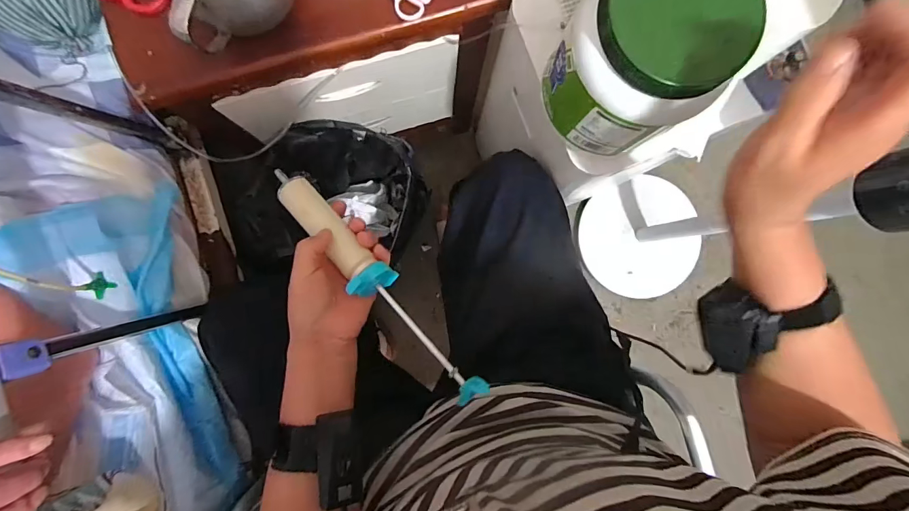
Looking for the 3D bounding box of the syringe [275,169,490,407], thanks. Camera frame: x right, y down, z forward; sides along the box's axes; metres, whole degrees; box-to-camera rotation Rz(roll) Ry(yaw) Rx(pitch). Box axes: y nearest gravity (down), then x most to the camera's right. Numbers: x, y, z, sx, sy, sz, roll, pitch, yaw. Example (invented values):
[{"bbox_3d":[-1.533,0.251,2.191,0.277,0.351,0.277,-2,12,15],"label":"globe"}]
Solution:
[{"bbox_3d":[-0.082,0.021,0.398,0.035,0.044,0.309,-43,83,-3],"label":"syringe"}]

